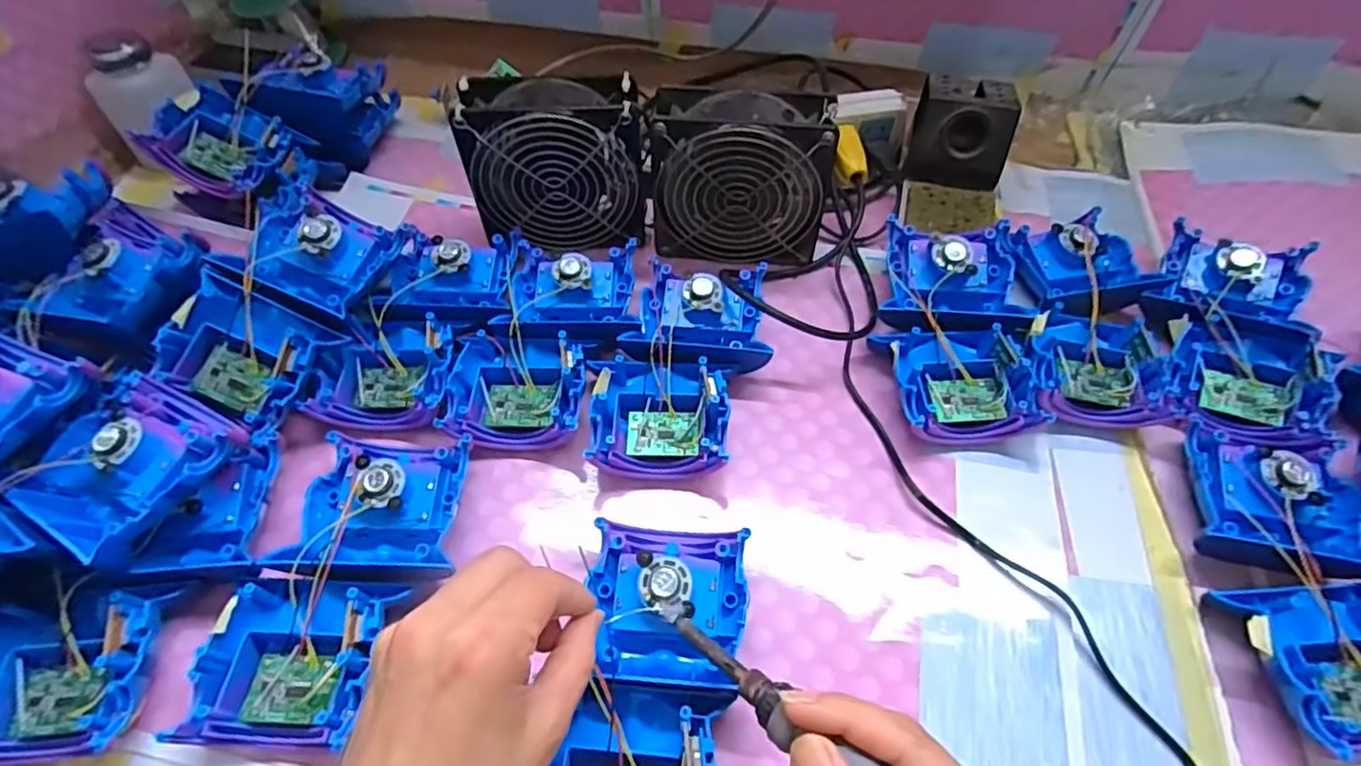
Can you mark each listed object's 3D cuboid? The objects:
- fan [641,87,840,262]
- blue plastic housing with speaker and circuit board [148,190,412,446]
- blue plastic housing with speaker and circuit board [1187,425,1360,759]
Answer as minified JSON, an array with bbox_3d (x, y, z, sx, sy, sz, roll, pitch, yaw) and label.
[{"bbox_3d":[0.042,-0.143,0.467,0.122,0.110,0.050,5,55,4],"label":"fan"},{"bbox_3d":[-0.247,-0.052,0.414,0.088,0.045,0.157,15,56,10],"label":"blue plastic housing with speaker and circuit board"},{"bbox_3d":[0.325,0.099,0.342,0.092,0.035,0.157,1,55,0],"label":"blue plastic housing with speaker and circuit board"}]

